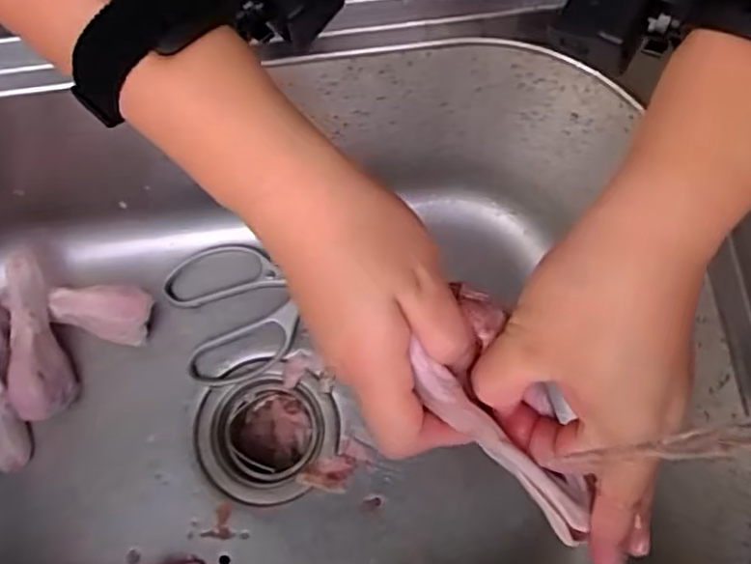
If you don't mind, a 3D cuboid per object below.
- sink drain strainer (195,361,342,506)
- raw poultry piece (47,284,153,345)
[{"bbox_3d":[-0.086,0.124,0.532,0.107,0.058,0.102,0,75,0],"label":"sink drain strainer"},{"bbox_3d":[-0.214,0.021,0.508,0.077,0.044,0.041,13,76,4],"label":"raw poultry piece"}]

